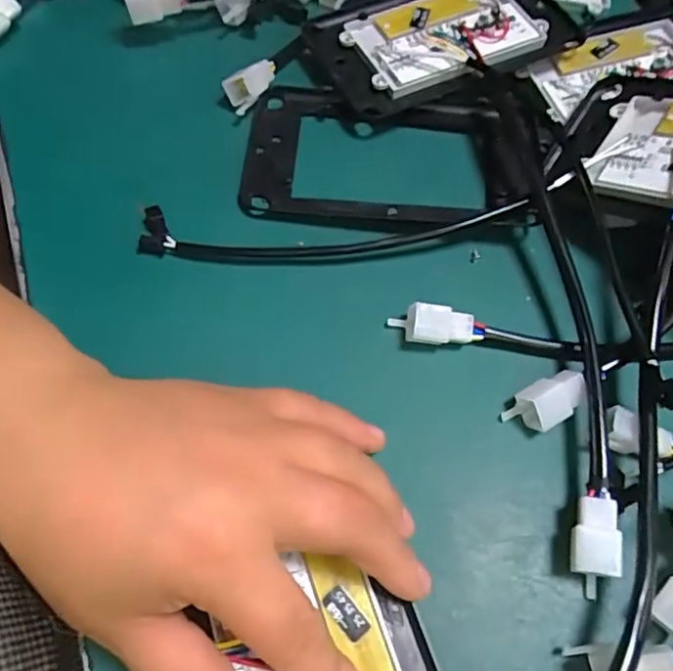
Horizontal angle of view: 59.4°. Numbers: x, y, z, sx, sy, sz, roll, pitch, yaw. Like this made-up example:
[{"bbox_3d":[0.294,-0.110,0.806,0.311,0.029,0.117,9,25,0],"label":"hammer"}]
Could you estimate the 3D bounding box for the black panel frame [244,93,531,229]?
[{"bbox_3d":[0.028,-0.096,0.314,0.150,0.014,0.085,7,64,0],"label":"black panel frame"}]

